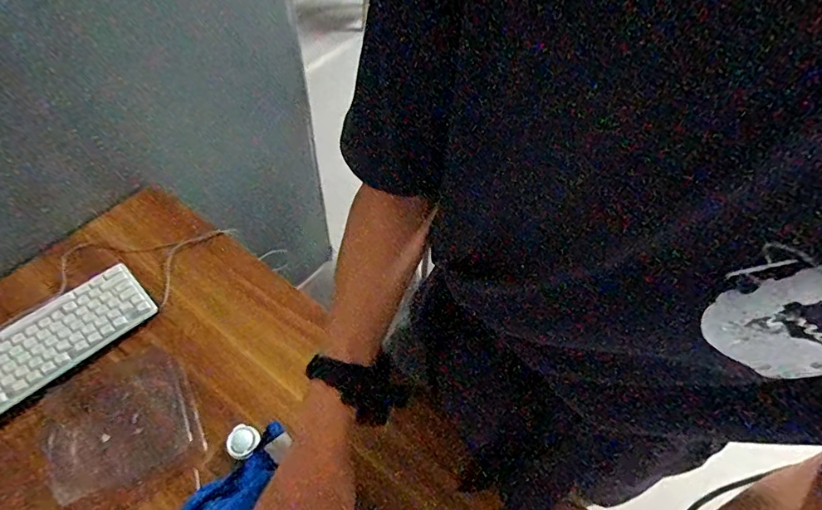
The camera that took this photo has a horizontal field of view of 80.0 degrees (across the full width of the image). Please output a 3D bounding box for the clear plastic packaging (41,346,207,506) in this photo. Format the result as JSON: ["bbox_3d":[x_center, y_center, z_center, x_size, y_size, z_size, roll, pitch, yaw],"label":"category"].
[{"bbox_3d":[-0.400,0.229,0.670,0.182,0.012,0.174,-26,63,-16],"label":"clear plastic packaging"}]

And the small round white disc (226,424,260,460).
[{"bbox_3d":[-0.224,0.251,0.656,0.041,0.025,0.041,1,59,-1],"label":"small round white disc"}]

